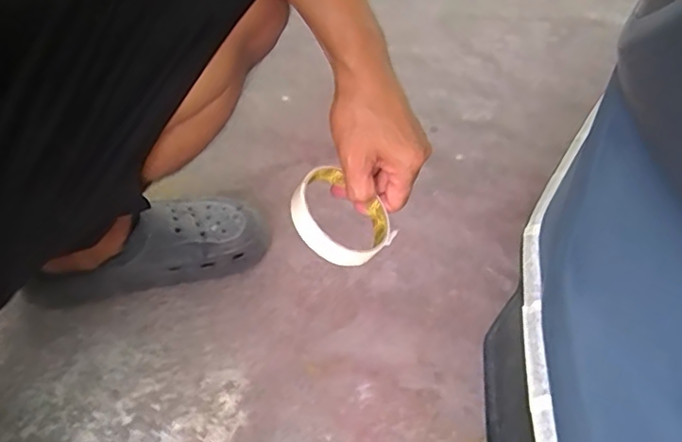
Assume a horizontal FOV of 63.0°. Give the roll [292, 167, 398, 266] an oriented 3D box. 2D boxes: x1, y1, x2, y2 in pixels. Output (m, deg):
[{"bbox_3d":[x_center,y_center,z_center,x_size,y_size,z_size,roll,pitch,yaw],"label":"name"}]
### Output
[{"bbox_3d":[-0.001,-0.001,0.445,0.084,0.017,0.071,41,44,-1],"label":"roll"}]

